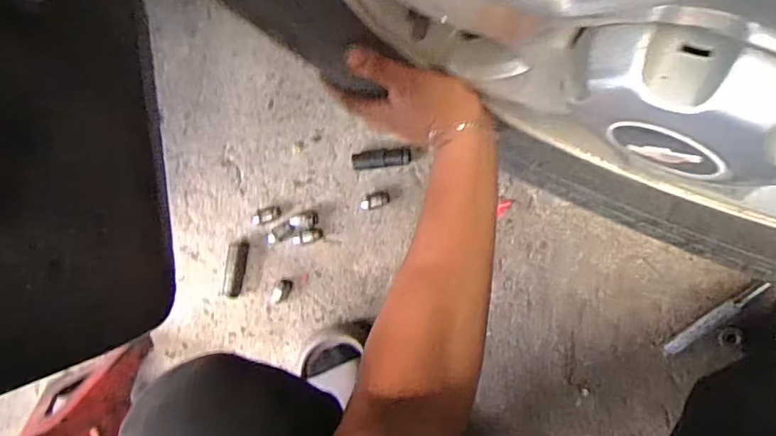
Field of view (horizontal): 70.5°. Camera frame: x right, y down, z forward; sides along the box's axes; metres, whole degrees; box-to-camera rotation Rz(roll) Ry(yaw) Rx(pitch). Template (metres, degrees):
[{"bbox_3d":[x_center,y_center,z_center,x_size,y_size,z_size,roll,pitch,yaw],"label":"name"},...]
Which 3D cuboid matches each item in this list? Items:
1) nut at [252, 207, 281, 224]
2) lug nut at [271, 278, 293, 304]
[{"bbox_3d":[-0.169,-0.004,0.766,0.039,0.015,0.020,-17,90,9],"label":"nut"},{"bbox_3d":[-0.149,0.103,0.768,0.021,0.017,0.040,26,96,7],"label":"lug nut"}]

